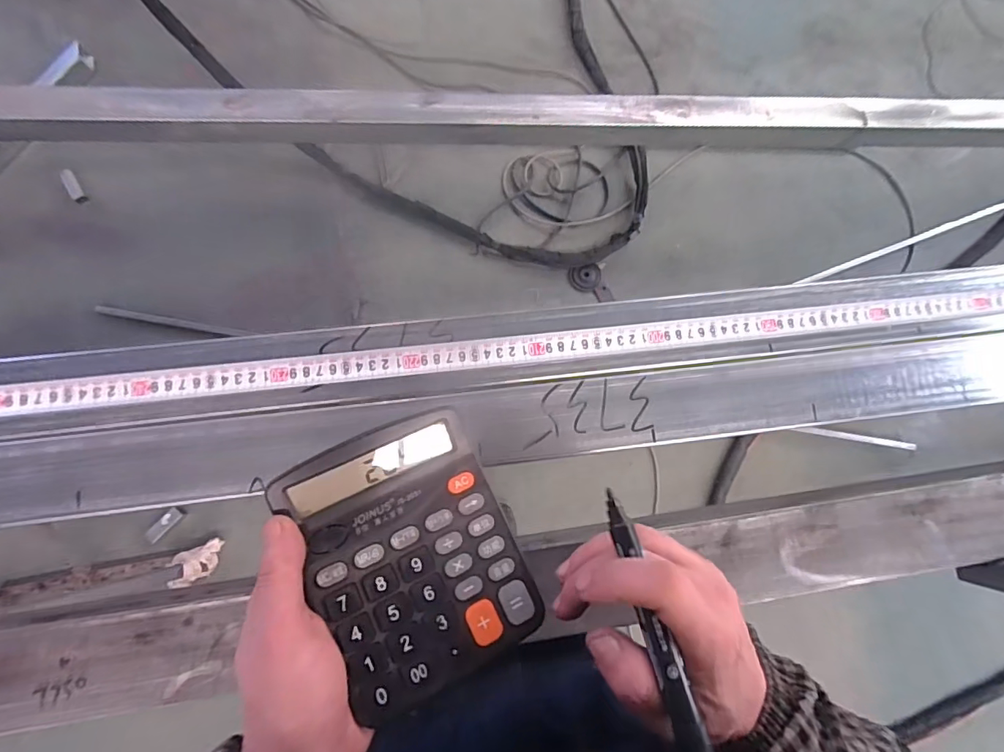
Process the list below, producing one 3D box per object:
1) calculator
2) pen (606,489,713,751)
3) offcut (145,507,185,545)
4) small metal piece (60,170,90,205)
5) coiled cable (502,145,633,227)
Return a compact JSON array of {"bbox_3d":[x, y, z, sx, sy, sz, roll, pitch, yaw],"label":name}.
[{"bbox_3d":[-0.050,0.100,0.289,0.108,0.026,0.144,-26,85,-7],"label":"calculator"},{"bbox_3d":[0.076,0.127,0.246,0.012,0.008,0.141,-13,67,-6],"label":"pen"},{"bbox_3d":[-0.789,0.350,1.175,0.030,0.017,0.089,38,67,1],"label":"offcut"},{"bbox_3d":[-1.101,-0.487,1.291,0.029,0.014,0.088,-25,102,-7],"label":"small metal piece"},{"bbox_3d":[0.171,-0.536,1.430,0.328,0.024,0.224,-13,83,-6],"label":"coiled cable"}]

